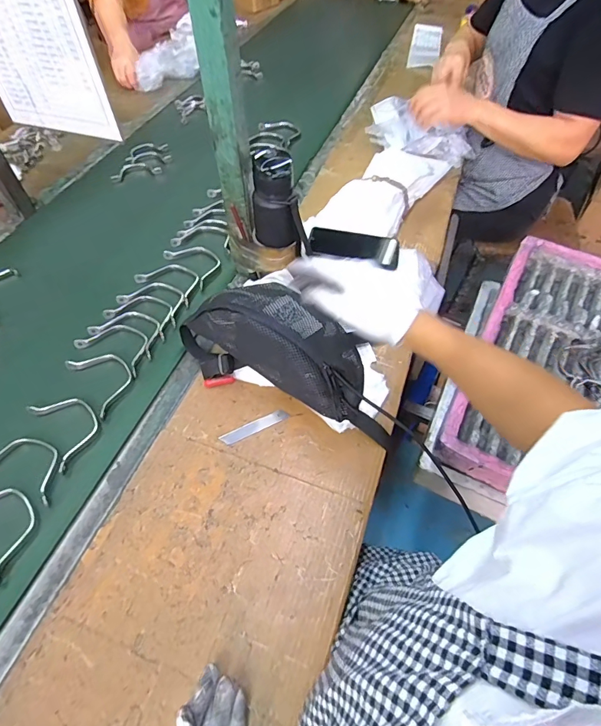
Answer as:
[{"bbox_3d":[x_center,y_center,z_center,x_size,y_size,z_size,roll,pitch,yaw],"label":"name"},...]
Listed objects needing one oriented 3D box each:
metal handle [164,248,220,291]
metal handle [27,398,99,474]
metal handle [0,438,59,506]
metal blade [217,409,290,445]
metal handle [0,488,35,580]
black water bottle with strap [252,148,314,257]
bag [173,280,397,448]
[{"bbox_3d":[-0.204,-0.198,0.798,0.072,0.008,0.127,-39,64,-23],"label":"metal handle"},{"bbox_3d":[-0.335,0.091,0.594,0.072,0.008,0.125,-33,62,-20],"label":"metal handle"},{"bbox_3d":[-0.378,0.140,0.556,0.124,0.010,0.069,14,57,10],"label":"metal handle"},{"bbox_3d":[-0.067,0.094,0.605,0.102,0.004,0.020,-24,59,-15],"label":"metal blade"},{"bbox_3d":[-0.370,0.202,0.510,0.069,0.014,0.119,-37,63,-22],"label":"metal handle"},{"bbox_3d":[-0.035,-0.240,0.642,0.070,0.175,0.058,-21,35,-14],"label":"black water bottle with strap"},{"bbox_3d":[-0.017,-0.033,0.618,0.338,0.118,0.161,19,58,13],"label":"bag"}]

